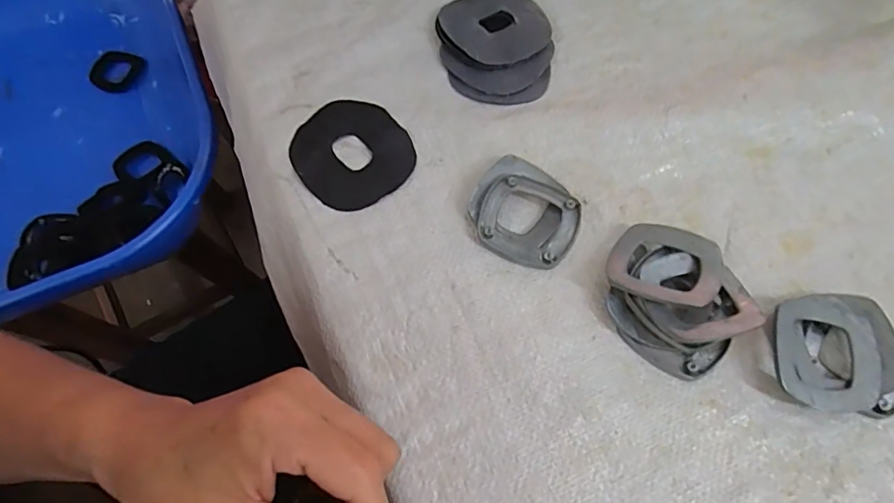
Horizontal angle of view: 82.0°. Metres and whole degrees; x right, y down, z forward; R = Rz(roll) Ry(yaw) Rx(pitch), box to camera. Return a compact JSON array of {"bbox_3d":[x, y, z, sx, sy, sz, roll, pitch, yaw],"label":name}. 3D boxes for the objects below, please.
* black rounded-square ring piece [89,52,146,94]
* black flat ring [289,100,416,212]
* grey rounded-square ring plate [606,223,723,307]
[{"bbox_3d":[-0.432,-0.237,0.675,0.067,0.021,0.049,-37,72,-16],"label":"black rounded-square ring piece"},{"bbox_3d":[-0.065,-0.068,0.352,0.076,0.004,0.080,2,67,-4],"label":"black flat ring"},{"bbox_3d":[0.130,0.006,0.308,0.062,0.007,0.056,13,55,24],"label":"grey rounded-square ring plate"}]

